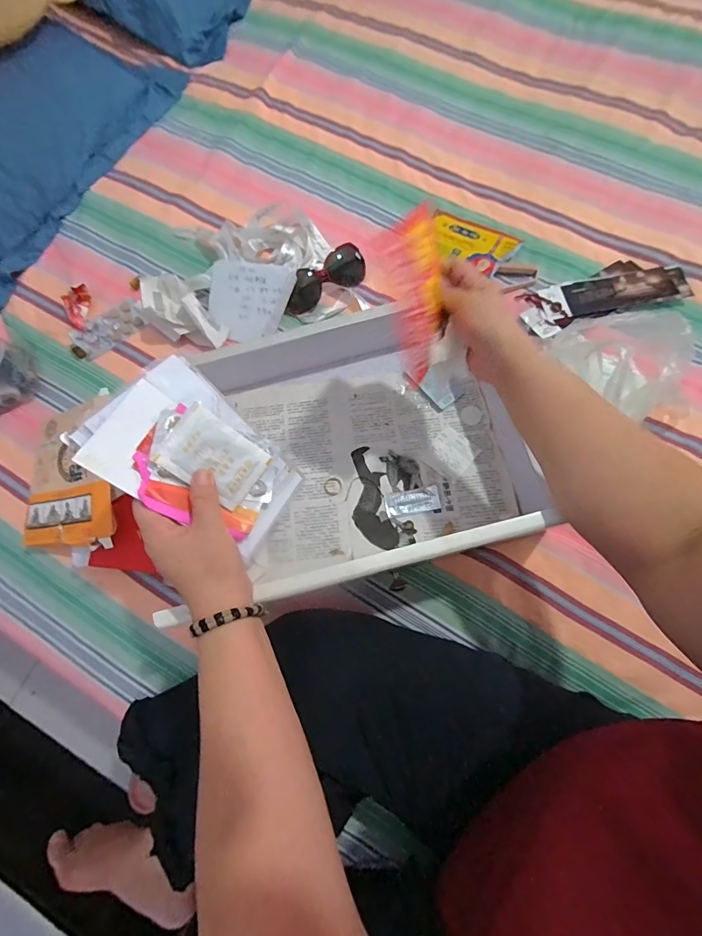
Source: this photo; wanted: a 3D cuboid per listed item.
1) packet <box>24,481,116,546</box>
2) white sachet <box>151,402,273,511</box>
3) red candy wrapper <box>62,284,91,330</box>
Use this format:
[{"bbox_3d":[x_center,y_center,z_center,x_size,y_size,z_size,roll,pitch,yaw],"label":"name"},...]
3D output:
[{"bbox_3d":[-0.354,0.061,0.513,0.135,0.010,0.070,-8,73,16],"label":"packet"},{"bbox_3d":[-0.118,-0.009,0.355,0.081,0.008,0.059,39,73,-23],"label":"white sachet"},{"bbox_3d":[-0.422,-0.248,0.624,0.032,0.022,0.064,0,74,1],"label":"red candy wrapper"}]

